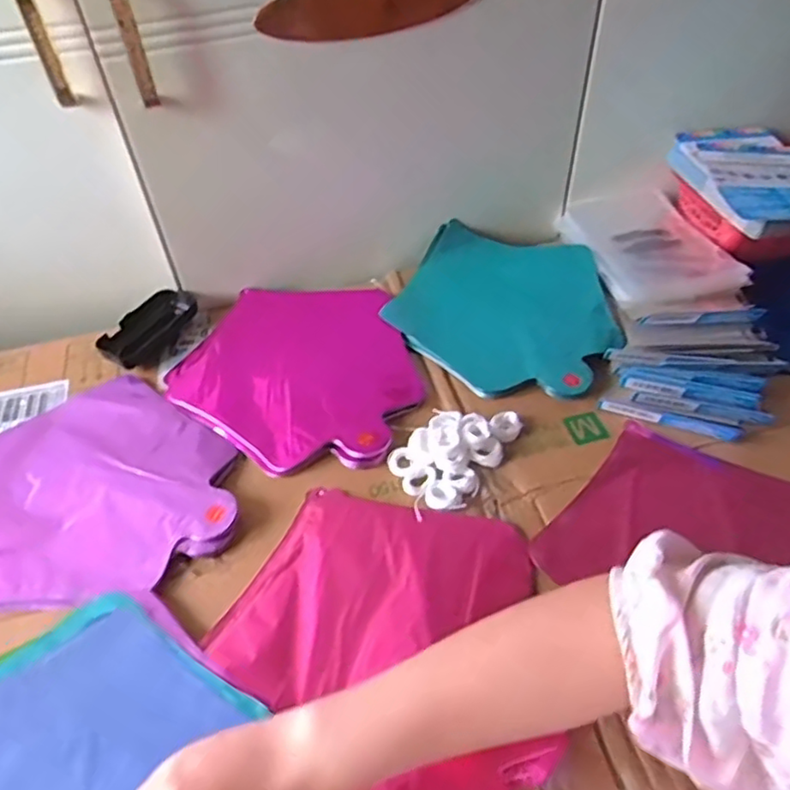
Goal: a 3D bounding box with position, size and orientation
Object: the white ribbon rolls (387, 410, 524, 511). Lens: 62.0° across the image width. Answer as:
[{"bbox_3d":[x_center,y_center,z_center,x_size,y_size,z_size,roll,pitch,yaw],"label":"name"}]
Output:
[{"bbox_3d":[0.050,0.042,0.568,0.076,0.023,0.119,26,55,24],"label":"white ribbon rolls"}]

